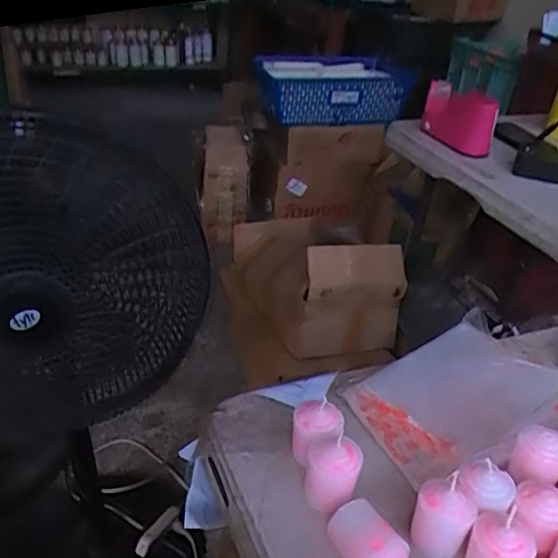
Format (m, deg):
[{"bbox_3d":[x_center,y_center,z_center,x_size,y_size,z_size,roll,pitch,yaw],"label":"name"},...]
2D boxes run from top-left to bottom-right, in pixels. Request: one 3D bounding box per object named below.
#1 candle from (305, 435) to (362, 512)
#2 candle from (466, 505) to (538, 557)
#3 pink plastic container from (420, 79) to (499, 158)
[{"bbox_3d":[0.038,0.138,0.417,0.038,0.043,0.041,11,31,9],"label":"candle"},{"bbox_3d":[0.139,0.173,0.370,0.038,0.050,0.038,22,34,25],"label":"candle"},{"bbox_3d":[0.352,-0.313,1.153,0.050,0.113,0.166,-11,34,-26],"label":"pink plastic container"}]

